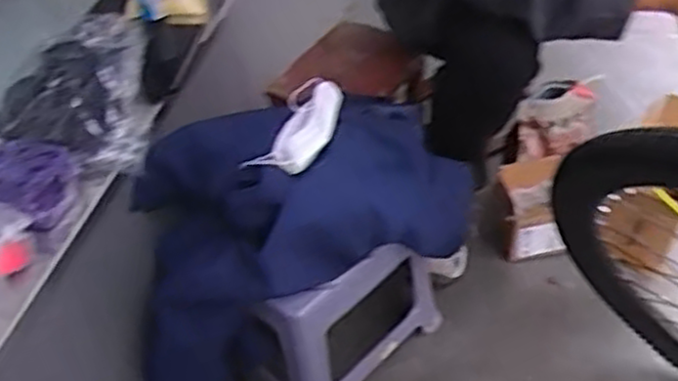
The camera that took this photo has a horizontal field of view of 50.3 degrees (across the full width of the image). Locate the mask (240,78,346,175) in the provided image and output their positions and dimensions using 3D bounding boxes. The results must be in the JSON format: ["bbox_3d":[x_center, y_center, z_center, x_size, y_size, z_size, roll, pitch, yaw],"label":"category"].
[{"bbox_3d":[-0.053,-0.090,1.013,0.083,0.032,0.214,7,47,14],"label":"mask"}]

